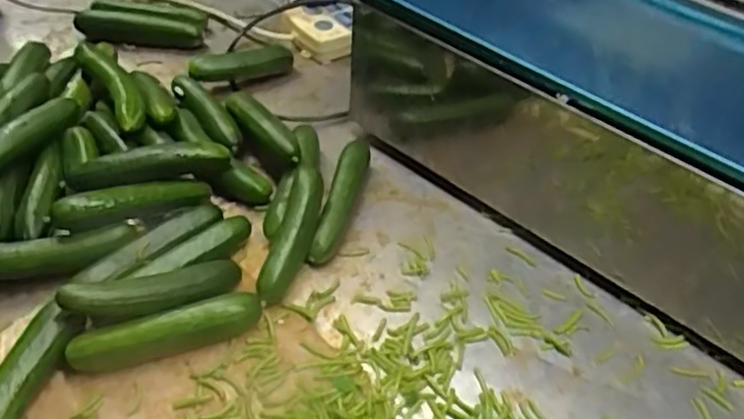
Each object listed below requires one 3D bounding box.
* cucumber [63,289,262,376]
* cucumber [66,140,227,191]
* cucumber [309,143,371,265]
[{"bbox_3d":[-0.152,0.092,0.480,0.136,0.034,0.025,-12,49,-16],"label":"cucumber"},{"bbox_3d":[-0.197,-0.041,0.567,0.136,0.021,0.025,-11,49,-15],"label":"cucumber"},{"bbox_3d":[-0.027,-0.011,0.591,0.024,0.032,0.146,11,47,6],"label":"cucumber"}]

